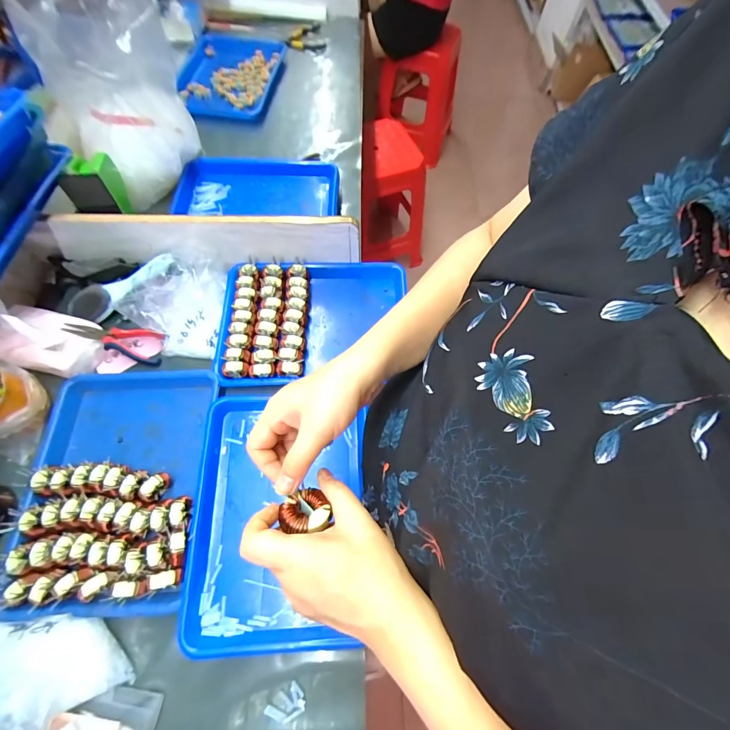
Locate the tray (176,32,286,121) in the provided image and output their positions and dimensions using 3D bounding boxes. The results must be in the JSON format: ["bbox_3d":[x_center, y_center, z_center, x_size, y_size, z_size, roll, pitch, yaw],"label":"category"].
[{"bbox_3d":[-0.373,-0.808,0.980,0.266,0.027,0.392,5,65,1],"label":"tray"}]

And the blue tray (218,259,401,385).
[{"bbox_3d":[-0.089,-0.080,0.647,0.321,0.053,0.241,-1,65,-2],"label":"blue tray"}]

